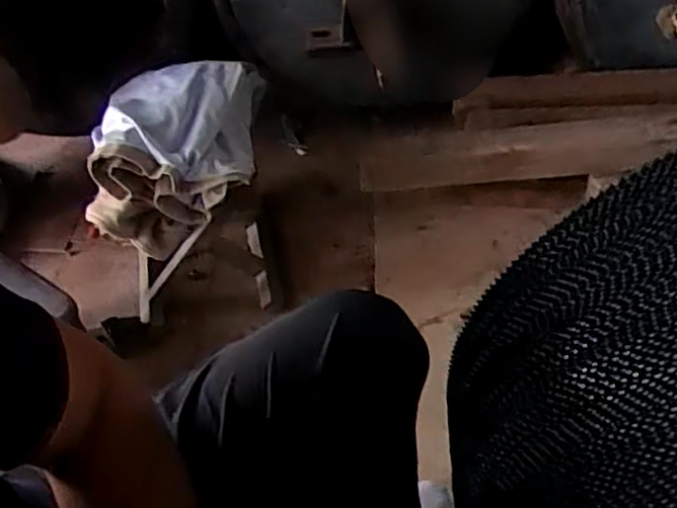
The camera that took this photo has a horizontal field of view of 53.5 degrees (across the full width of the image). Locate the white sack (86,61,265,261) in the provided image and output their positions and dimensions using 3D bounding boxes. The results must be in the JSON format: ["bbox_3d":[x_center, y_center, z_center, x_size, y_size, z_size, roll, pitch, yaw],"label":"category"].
[{"bbox_3d":[-0.238,-0.158,0.997,0.229,0.143,0.275,0,51,-2],"label":"white sack"}]

